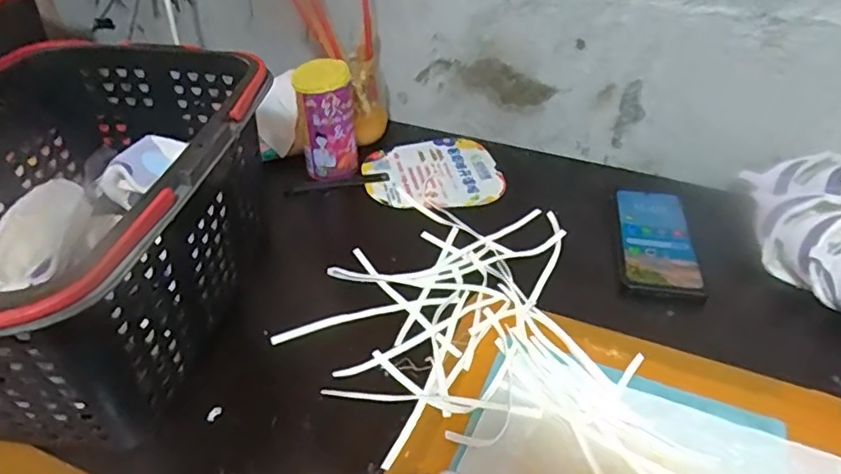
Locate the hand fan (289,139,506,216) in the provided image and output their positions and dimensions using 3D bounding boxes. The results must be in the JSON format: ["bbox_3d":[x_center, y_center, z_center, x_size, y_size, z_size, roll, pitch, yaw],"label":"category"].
[{"bbox_3d":[-0.027,-0.072,0.714,0.244,0.009,0.147,-9,40,-8],"label":"hand fan"}]

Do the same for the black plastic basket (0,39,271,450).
[{"bbox_3d":[-0.282,-0.007,0.499,0.262,0.187,0.361,5,40,9],"label":"black plastic basket"}]

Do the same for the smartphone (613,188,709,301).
[{"bbox_3d":[0.242,0.000,0.606,0.072,0.009,0.175,6,40,10],"label":"smartphone"}]

